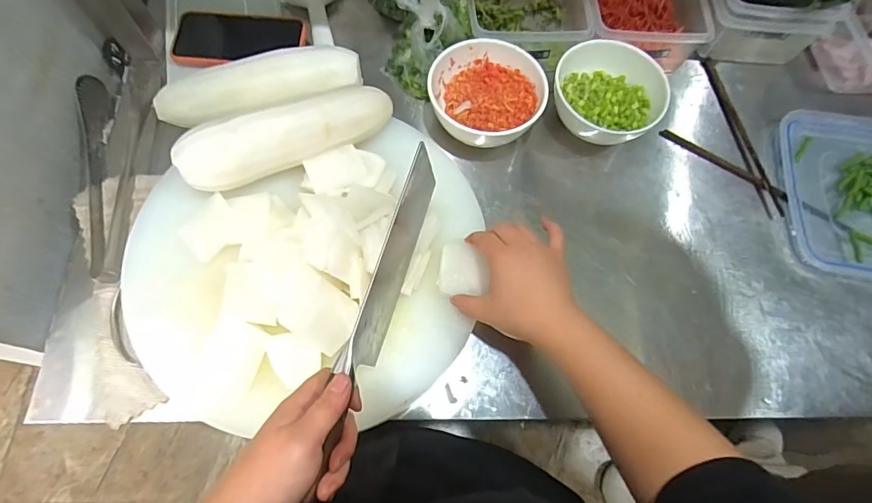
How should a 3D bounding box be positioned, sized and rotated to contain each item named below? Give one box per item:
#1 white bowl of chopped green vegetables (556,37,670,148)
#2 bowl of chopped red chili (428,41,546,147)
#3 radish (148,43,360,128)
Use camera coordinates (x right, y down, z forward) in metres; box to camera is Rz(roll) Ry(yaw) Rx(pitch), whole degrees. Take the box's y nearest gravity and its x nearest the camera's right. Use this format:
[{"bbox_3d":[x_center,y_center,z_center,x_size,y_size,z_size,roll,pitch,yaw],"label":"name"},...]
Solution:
[{"bbox_3d":[0.205,-0.196,0.570,0.129,0.059,0.119,1,70,-2],"label":"white bowl of chopped green vegetables"},{"bbox_3d":[0.059,-0.184,0.559,0.131,0.066,0.126,1,70,-2],"label":"bowl of chopped red chili"},{"bbox_3d":[-0.208,-0.189,0.549,0.239,0.066,0.061,-17,70,-9],"label":"radish"}]

